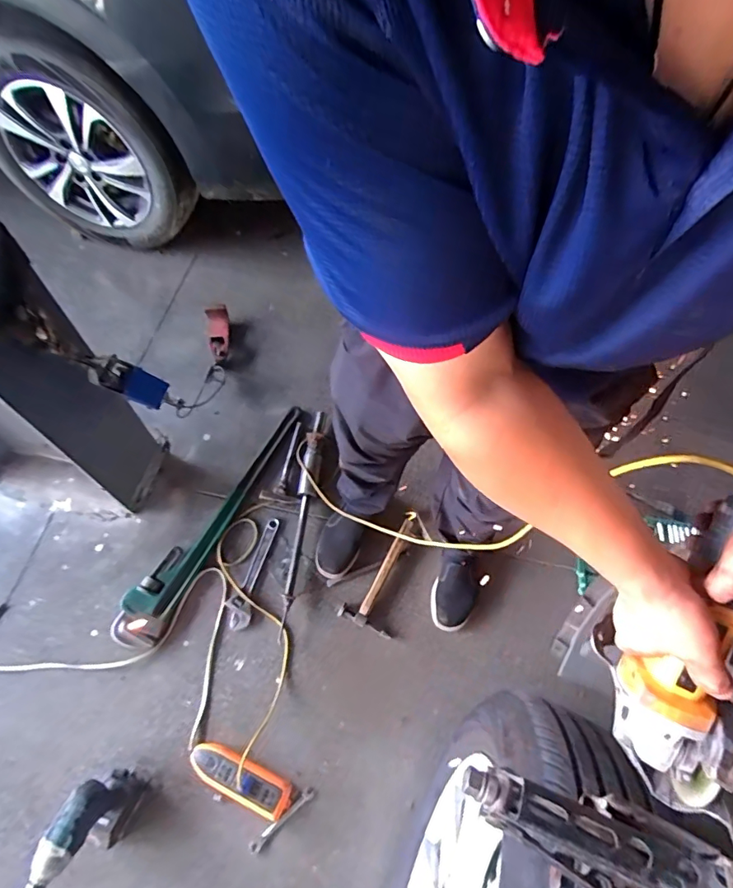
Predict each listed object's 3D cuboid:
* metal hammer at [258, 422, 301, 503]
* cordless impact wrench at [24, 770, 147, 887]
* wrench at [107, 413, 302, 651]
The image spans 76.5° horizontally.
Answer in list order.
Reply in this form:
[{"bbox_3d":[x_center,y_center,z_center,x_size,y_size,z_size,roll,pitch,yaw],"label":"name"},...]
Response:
[{"bbox_3d":[-0.232,0.045,1.350,0.101,0.029,0.253,8,62,0],"label":"metal hammer"},{"bbox_3d":[-0.519,0.735,0.863,0.080,0.250,0.217,15,63,3],"label":"cordless impact wrench"},{"bbox_3d":[-0.416,0.165,1.251,0.114,0.071,0.755,25,64,8],"label":"wrench"}]

